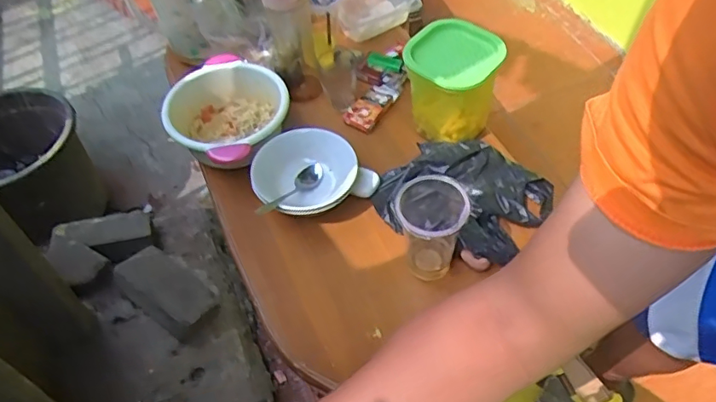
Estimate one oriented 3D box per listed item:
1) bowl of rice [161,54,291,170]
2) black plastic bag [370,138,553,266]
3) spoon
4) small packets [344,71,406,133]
[{"bbox_3d":[-0.206,-0.132,0.908,0.188,0.091,0.206,-2,52,2],"label":"bowl of rice"},{"bbox_3d":[0.159,-0.010,0.836,0.228,0.045,0.218,36,62,27],"label":"black plastic bag"},{"bbox_3d":[-0.100,-0.015,0.819,0.030,0.027,0.142,24,38,21],"label":"spoon"},{"bbox_3d":[0.034,-0.180,0.984,0.050,0.023,0.147,28,59,23],"label":"small packets"}]

